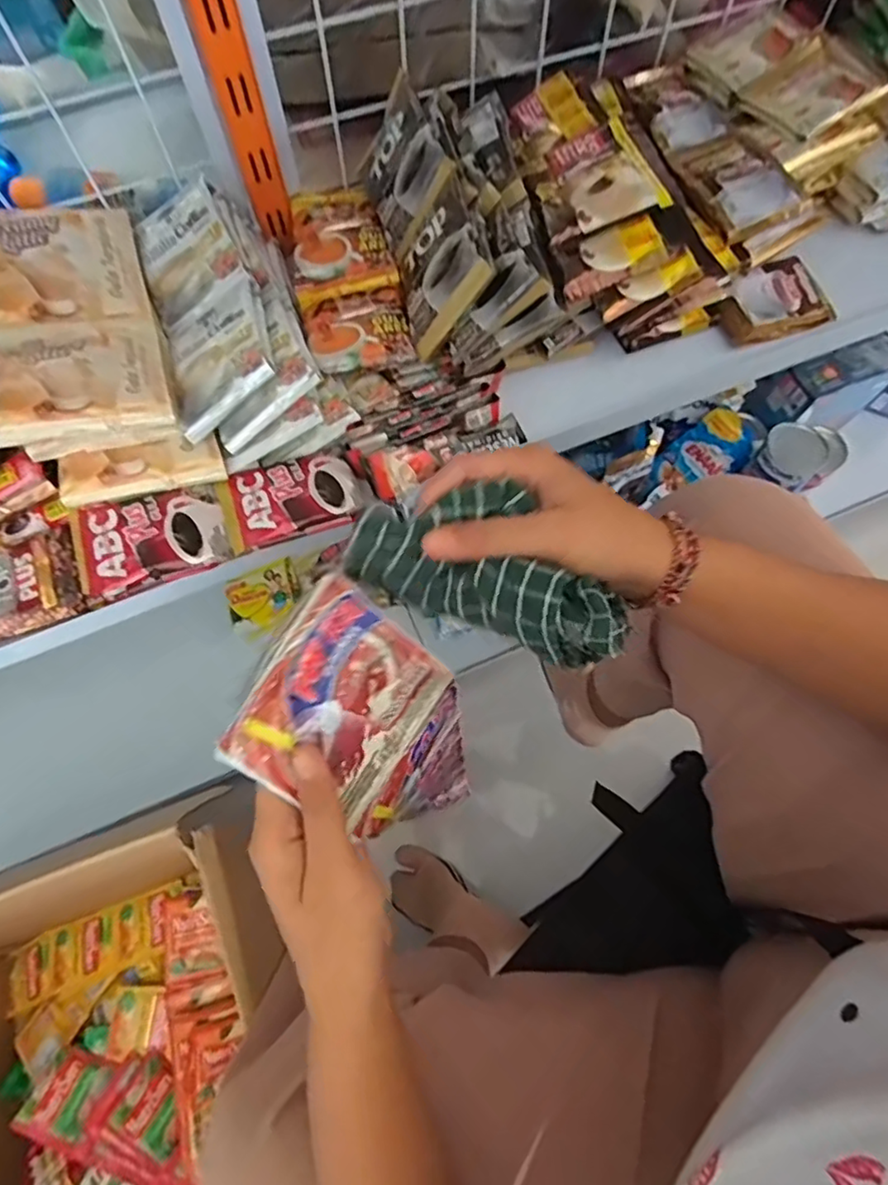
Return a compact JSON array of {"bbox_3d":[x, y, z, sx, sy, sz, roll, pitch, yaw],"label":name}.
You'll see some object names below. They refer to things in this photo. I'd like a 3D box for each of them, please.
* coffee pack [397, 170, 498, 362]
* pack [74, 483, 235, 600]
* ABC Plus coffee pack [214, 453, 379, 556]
[{"bbox_3d":[-0.002,-0.240,0.449,0.023,0.080,0.098,0,67,-39],"label":"coffee pack"},{"bbox_3d":[-0.210,-0.042,0.439,0.097,0.017,0.070,-19,69,-6],"label":"pack"},{"bbox_3d":[-0.111,-0.072,0.457,0.108,0.021,0.070,-18,69,-6],"label":"ABC Plus coffee pack"}]

